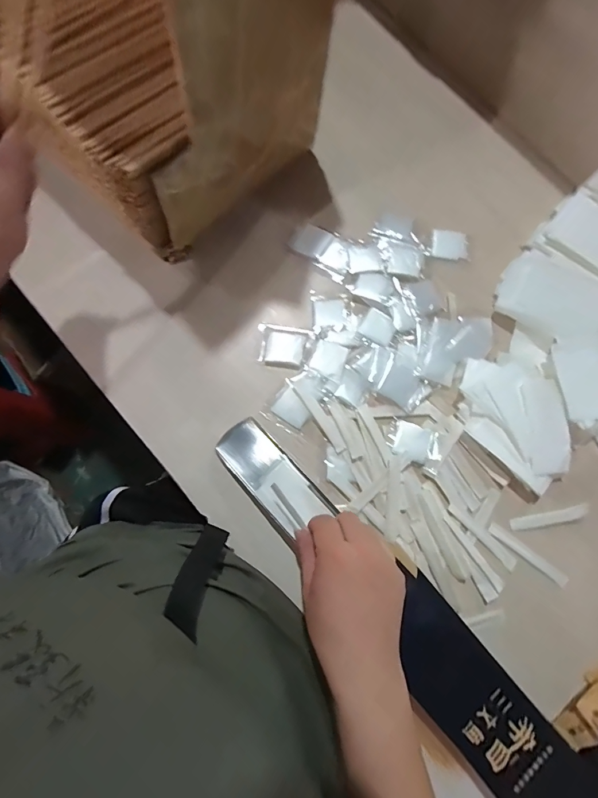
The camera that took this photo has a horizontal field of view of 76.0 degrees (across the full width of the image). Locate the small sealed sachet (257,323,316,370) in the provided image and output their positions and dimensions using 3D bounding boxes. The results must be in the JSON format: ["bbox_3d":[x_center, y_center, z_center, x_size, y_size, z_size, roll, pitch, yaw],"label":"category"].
[{"bbox_3d":[-0.018,-0.061,0.443,0.062,0.006,0.052,13,79,3],"label":"small sealed sachet"}]

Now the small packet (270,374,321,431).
[{"bbox_3d":[0.000,0.001,0.432,0.043,0.006,0.056,35,81,7],"label":"small packet"}]

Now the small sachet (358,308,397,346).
[{"bbox_3d":[0.094,-0.084,0.450,0.040,0.004,0.037,34,81,7],"label":"small sachet"}]

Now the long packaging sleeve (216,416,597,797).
[{"bbox_3d":[0.088,0.201,0.371,0.085,0.025,0.465,-44,79,-7],"label":"long packaging sleeve"}]

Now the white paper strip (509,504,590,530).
[{"bbox_3d":[0.266,0.126,0.405,0.081,0.004,0.013,-15,71,6],"label":"white paper strip"}]

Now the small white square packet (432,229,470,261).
[{"bbox_3d":[0.189,-0.193,0.478,0.046,0.006,0.036,5,79,2],"label":"small white square packet"}]

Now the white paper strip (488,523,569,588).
[{"bbox_3d":[0.240,0.163,0.401,0.088,0.009,0.013,37,81,7],"label":"white paper strip"}]

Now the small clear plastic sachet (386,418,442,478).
[{"bbox_3d":[0.126,0.051,0.416,0.062,0.008,0.046,22,80,5],"label":"small clear plastic sachet"}]

